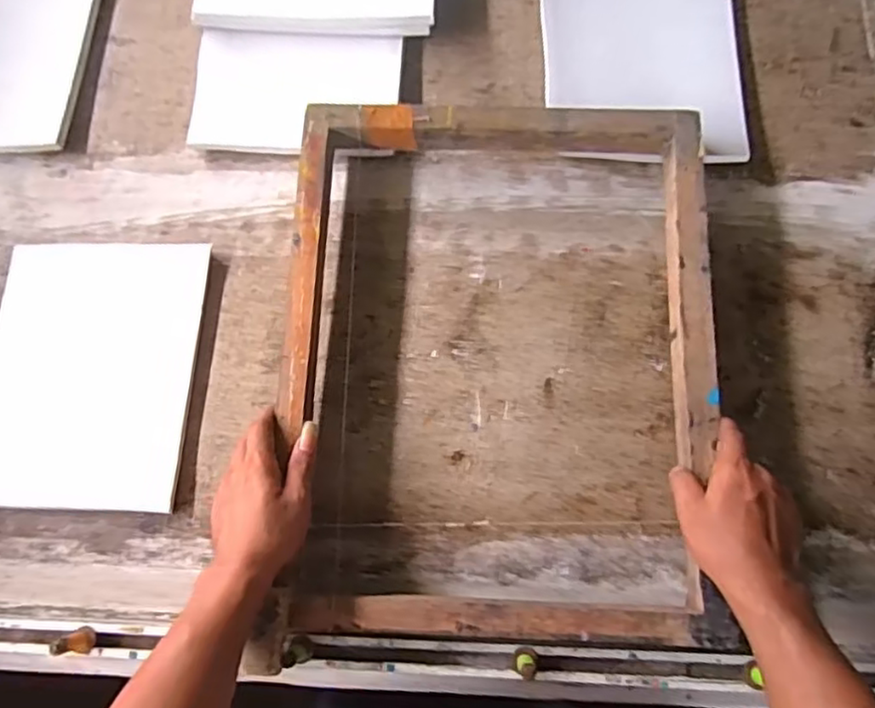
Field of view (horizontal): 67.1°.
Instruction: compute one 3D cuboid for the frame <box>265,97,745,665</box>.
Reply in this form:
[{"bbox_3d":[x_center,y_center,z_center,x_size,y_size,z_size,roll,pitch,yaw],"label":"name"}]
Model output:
[{"bbox_3d":[0.054,0.000,0.622,0.392,0.060,0.504,2,77,2],"label":"frame"}]

